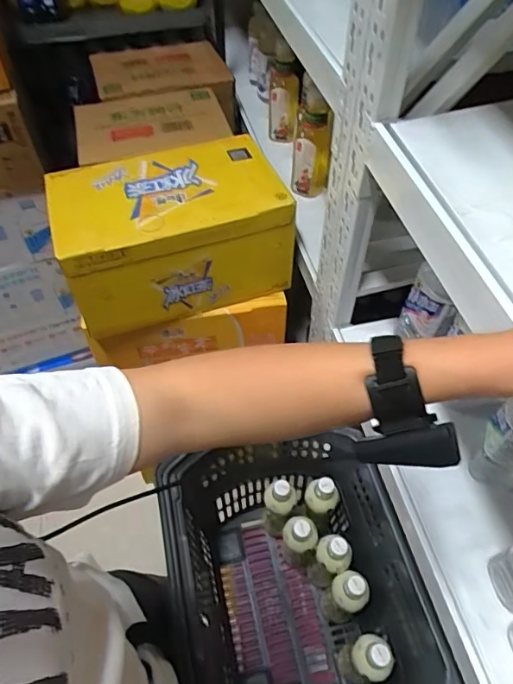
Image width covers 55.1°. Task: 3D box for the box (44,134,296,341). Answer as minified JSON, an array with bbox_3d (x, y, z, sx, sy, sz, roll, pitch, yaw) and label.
[{"bbox_3d":[-0.157,-0.214,0.924,0.382,0.200,0.252,-17,55,-11],"label":"box"}]

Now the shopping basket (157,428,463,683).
[{"bbox_3d":[0.066,0.428,0.846,0.357,0.369,0.470,-15,55,-10],"label":"shopping basket"}]

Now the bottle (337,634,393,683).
[{"bbox_3d":[0.186,0.548,0.842,0.063,0.222,0.071,-13,55,-9],"label":"bottle"}]

